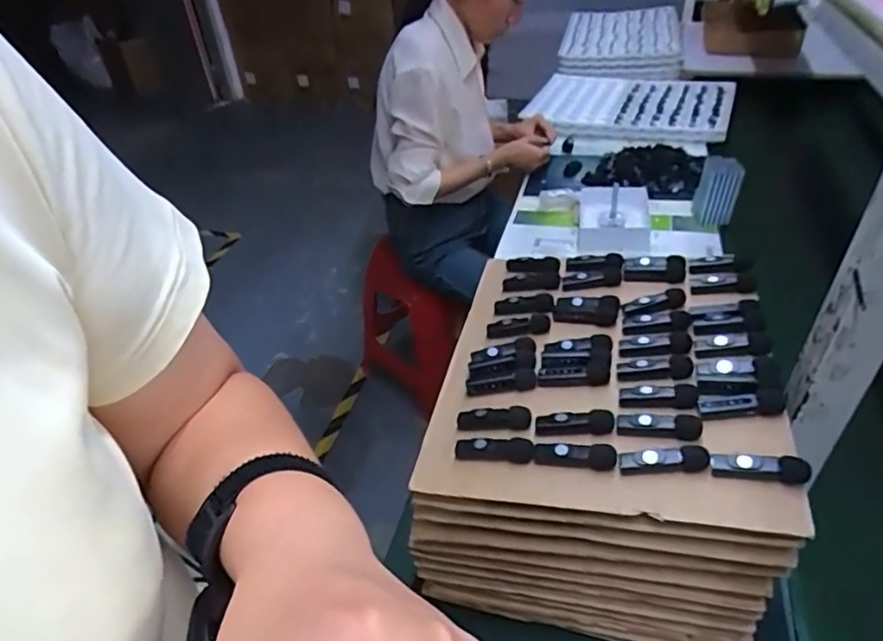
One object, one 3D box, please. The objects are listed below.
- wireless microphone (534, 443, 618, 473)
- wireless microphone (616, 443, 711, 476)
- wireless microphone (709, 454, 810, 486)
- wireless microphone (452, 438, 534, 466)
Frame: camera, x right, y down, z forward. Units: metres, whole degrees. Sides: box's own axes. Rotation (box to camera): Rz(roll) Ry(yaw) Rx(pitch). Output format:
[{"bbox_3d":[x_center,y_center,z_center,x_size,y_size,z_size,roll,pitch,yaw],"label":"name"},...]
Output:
[{"bbox_3d":[0.107,0.109,0.466,0.063,0.019,0.014,8,41,13],"label":"wireless microphone"},{"bbox_3d":[0.171,0.106,0.445,0.065,0.020,0.014,1,39,6],"label":"wireless microphone"},{"bbox_3d":[0.232,0.109,0.425,0.061,0.020,0.014,8,41,13],"label":"wireless microphone"},{"bbox_3d":[0.044,0.109,0.488,0.067,0.021,0.016,6,41,15],"label":"wireless microphone"}]

